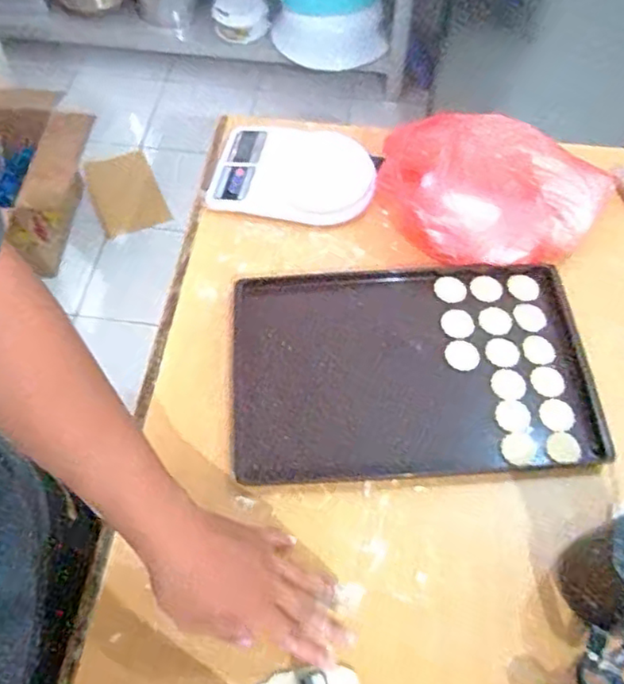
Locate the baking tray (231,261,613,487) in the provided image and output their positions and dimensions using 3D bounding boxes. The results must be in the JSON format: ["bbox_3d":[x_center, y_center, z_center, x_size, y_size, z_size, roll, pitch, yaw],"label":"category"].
[{"bbox_3d":[0.104,0.024,0.685,0.374,0.021,0.250,-3,60,-2],"label":"baking tray"}]

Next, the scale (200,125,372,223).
[{"bbox_3d":[-0.024,-0.214,0.806,0.201,0.034,0.135,7,60,4],"label":"scale"}]

